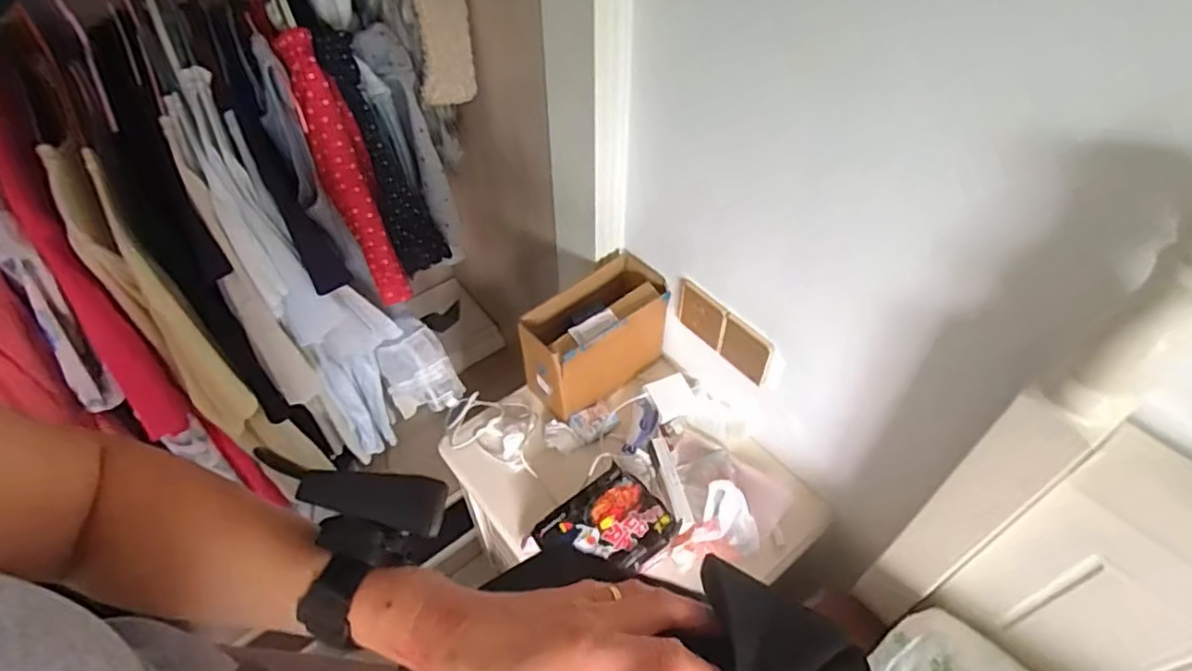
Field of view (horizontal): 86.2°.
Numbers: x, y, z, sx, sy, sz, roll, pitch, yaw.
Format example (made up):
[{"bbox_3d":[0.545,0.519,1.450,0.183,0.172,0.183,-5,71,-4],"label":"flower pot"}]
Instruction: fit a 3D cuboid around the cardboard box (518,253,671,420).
[{"bbox_3d":[-0.003,0.010,1.016,0.231,0.167,0.119,-31,56,-24],"label":"cardboard box"}]

